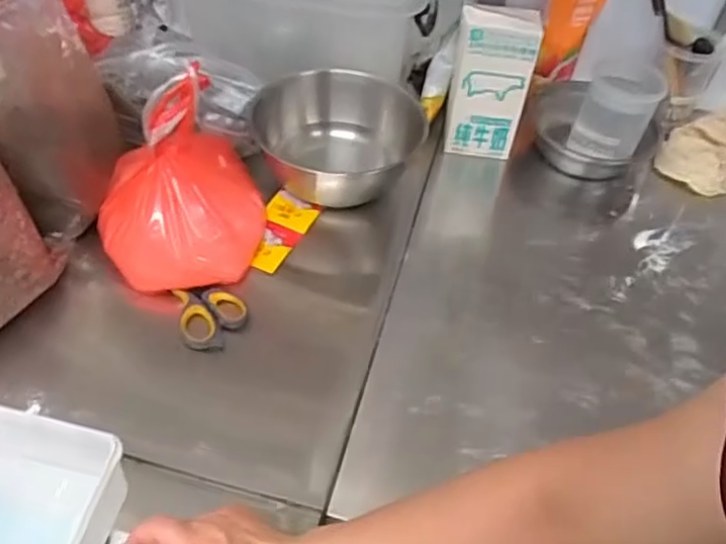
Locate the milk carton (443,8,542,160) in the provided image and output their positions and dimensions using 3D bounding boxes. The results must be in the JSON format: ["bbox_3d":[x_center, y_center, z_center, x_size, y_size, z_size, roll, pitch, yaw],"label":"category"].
[{"bbox_3d":[0.169,-0.255,0.895,0.099,0.208,0.054,7,48,1],"label":"milk carton"}]

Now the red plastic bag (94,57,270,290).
[{"bbox_3d":[-0.209,-0.103,0.731,0.186,0.179,0.162,-8,49,-12],"label":"red plastic bag"}]

